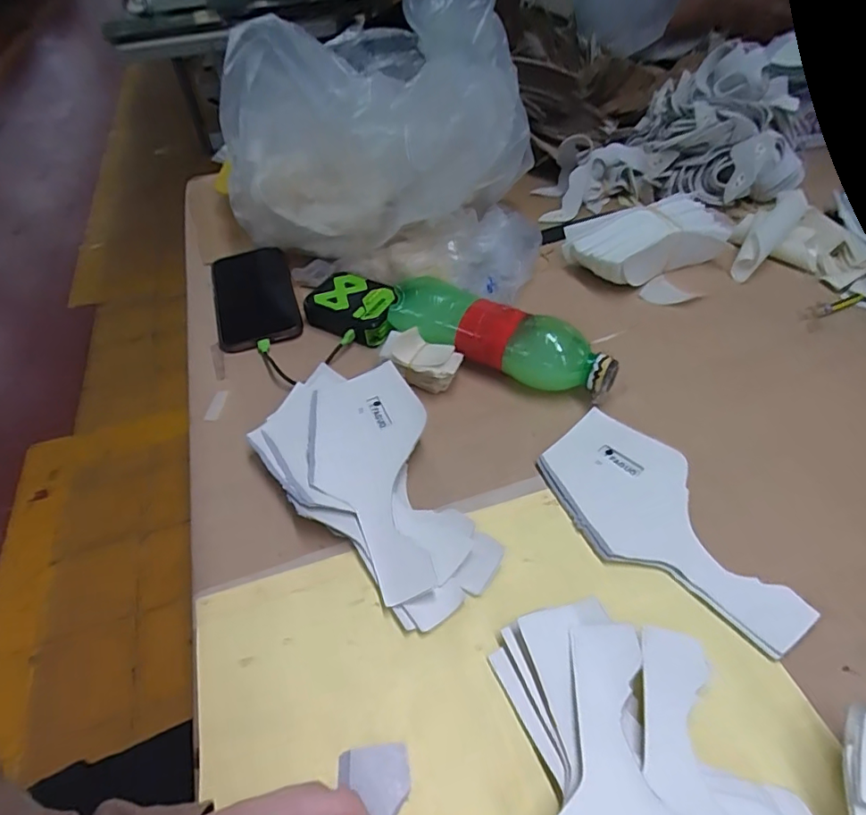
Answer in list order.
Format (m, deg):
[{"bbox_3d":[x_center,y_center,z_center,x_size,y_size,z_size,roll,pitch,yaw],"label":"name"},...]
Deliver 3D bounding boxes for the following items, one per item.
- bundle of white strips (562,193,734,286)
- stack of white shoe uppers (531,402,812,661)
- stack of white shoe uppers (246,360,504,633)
[{"bbox_3d":[0.227,-0.178,0.576,0.174,0.055,0.080,-19,48,-13],"label":"bundle of white strips"},{"bbox_3d":[0.150,0.076,0.370,0.092,0.009,0.192,-19,48,-13],"label":"stack of white shoe uppers"},{"bbox_3d":[-0.042,0.050,0.400,0.120,0.030,0.217,-29,51,-21],"label":"stack of white shoe uppers"}]

